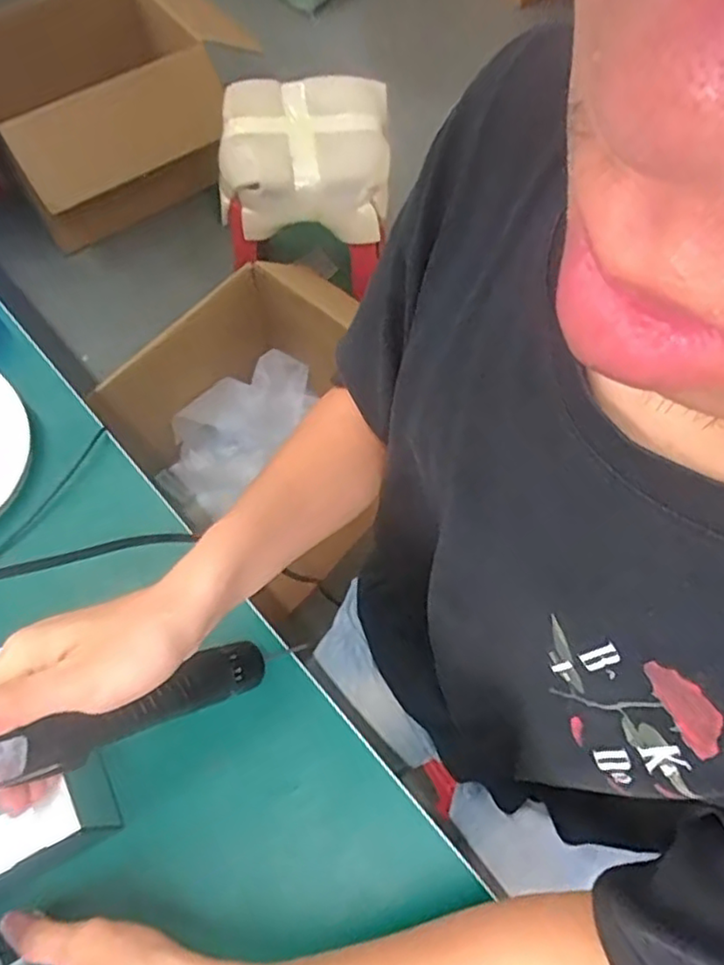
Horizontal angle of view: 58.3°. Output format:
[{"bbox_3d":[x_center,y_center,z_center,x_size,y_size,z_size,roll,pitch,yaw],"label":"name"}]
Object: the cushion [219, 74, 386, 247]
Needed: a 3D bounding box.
[{"bbox_3d":[-0.105,-0.620,1.231,0.302,0.120,0.312,1,64,-1],"label":"cushion"}]

